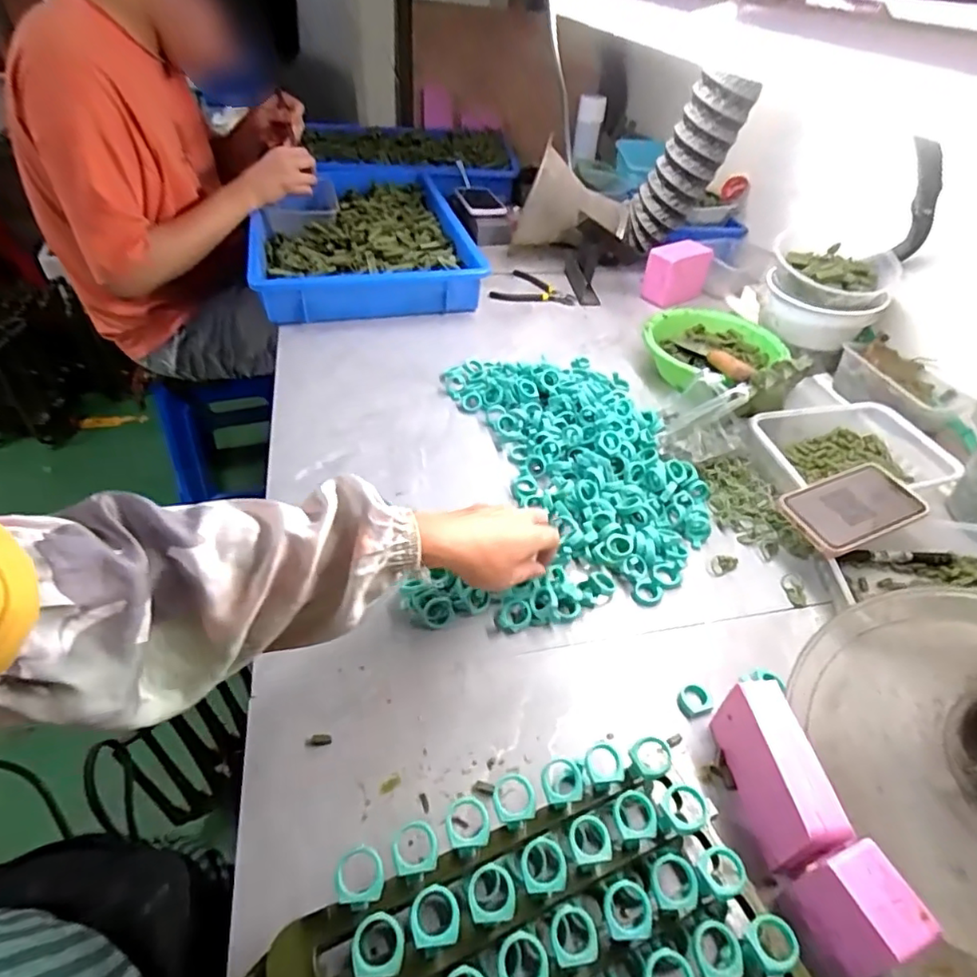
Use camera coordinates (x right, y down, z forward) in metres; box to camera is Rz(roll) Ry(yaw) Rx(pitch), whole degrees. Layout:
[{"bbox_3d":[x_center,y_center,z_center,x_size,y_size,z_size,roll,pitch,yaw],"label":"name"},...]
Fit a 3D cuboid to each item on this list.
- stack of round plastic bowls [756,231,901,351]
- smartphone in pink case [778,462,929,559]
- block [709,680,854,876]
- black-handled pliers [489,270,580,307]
[{"bbox_3d":[0.493,-0.287,0.857,0.167,0.113,0.127,26,47,22],"label":"stack of round plastic bowls"},{"bbox_3d":[0.381,0.019,0.602,0.160,0.015,0.079,-17,47,-22],"label":"smartphone in pink case"},{"bbox_3d":[0.200,0.201,0.408,0.030,0.080,0.106,-5,44,-9],"label":"block"},{"bbox_3d":[0.082,-0.372,1.066,0.150,0.010,0.111,5,43,0],"label":"black-handled pliers"}]

